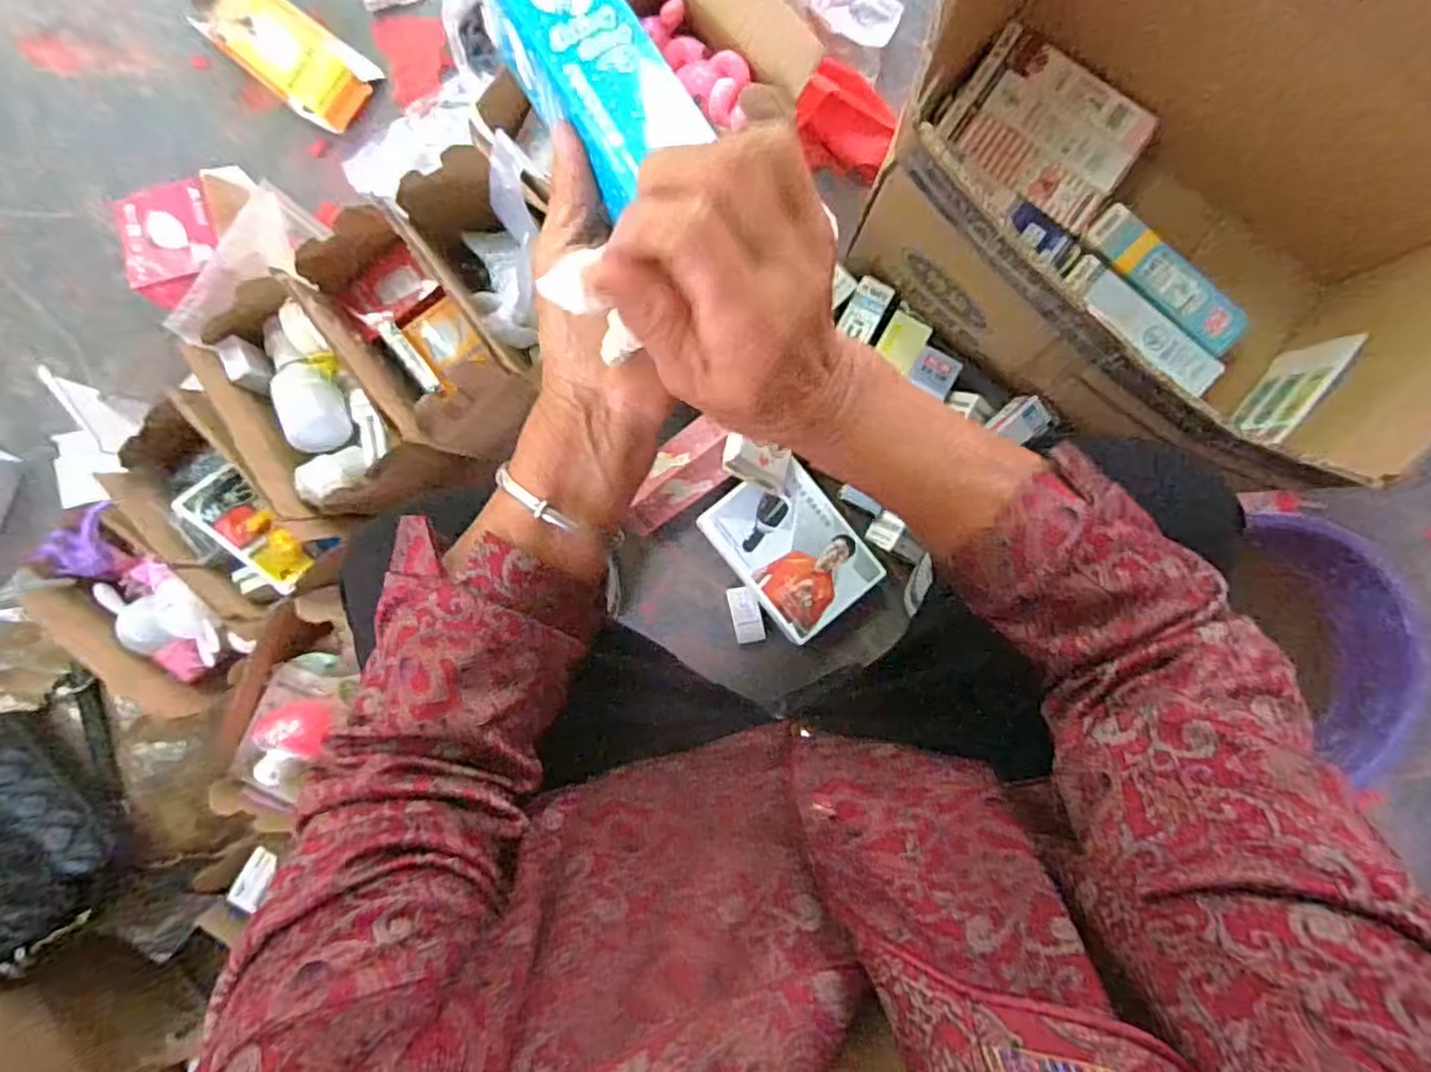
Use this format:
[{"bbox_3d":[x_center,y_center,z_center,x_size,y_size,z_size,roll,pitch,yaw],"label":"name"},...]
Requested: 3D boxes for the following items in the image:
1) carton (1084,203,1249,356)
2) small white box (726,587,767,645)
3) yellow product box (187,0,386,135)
[{"bbox_3d":[0.453,-0.255,0.716,0.181,0.028,0.055,45,93,1],"label":"carton"},{"bbox_3d":[0.034,0.088,0.792,0.033,0.012,0.062,-13,90,4],"label":"small white box"},{"bbox_3d":[-0.481,-0.540,0.786,0.221,0.042,0.092,36,93,3],"label":"yellow product box"}]

